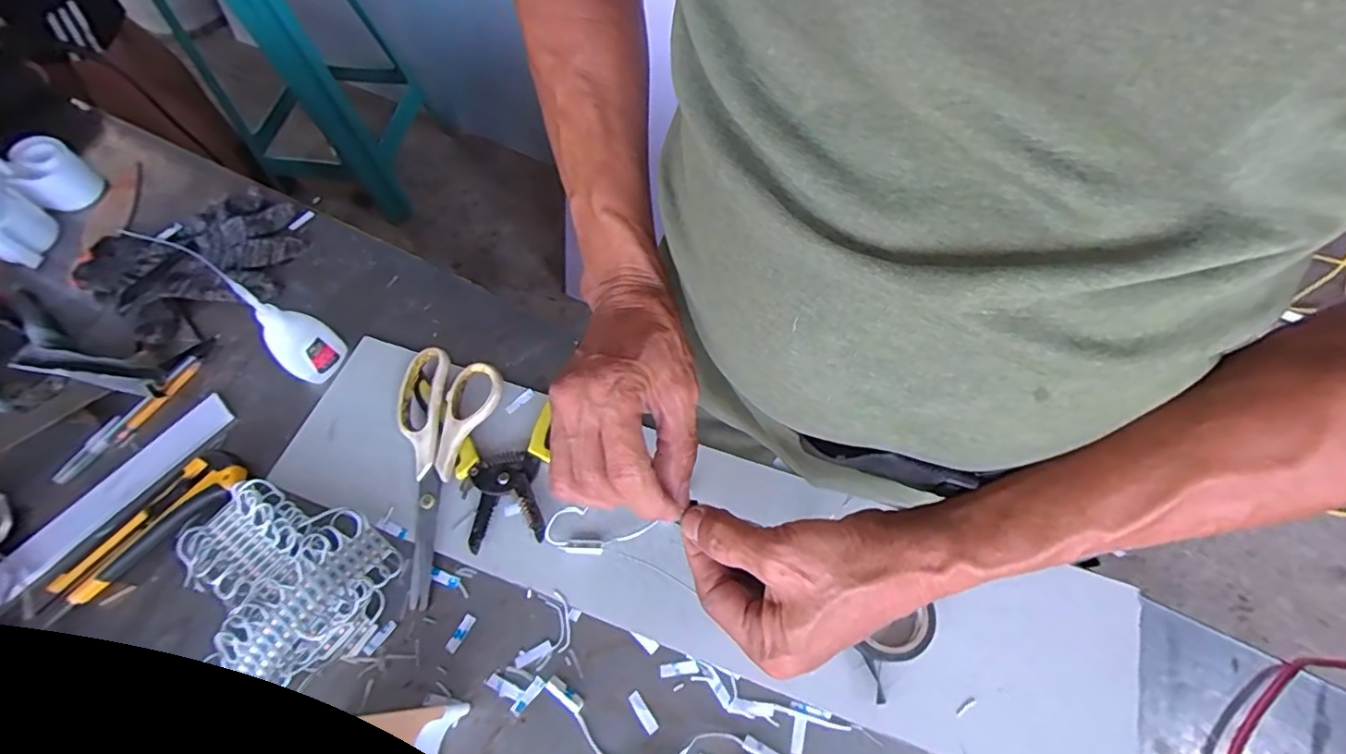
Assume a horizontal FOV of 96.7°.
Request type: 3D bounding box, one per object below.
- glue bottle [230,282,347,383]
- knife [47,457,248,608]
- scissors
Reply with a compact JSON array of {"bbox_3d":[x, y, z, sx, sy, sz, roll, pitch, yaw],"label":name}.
[{"bbox_3d":[-0.298,-0.033,0.467,0.022,0.102,0.044,33,70,18],"label":"glue bottle"},{"bbox_3d":[-0.385,0.108,0.444,0.133,0.018,0.041,-40,68,-15],"label":"knife"},{"bbox_3d":[-0.188,0.068,0.447,0.080,0.009,0.176,12,77,16],"label":"scissors"}]

